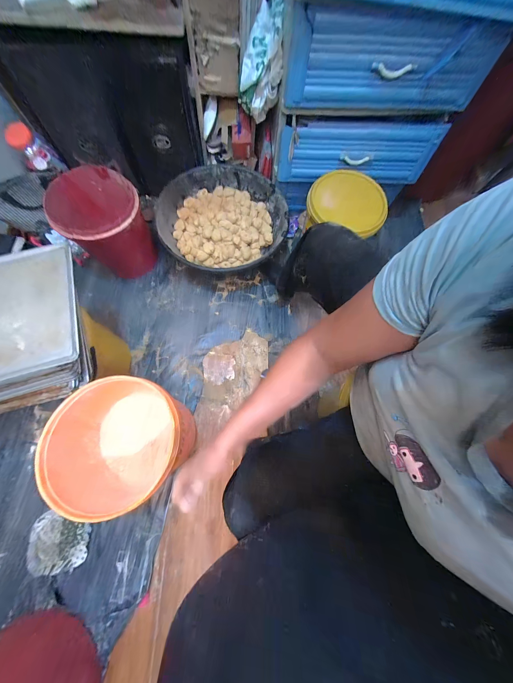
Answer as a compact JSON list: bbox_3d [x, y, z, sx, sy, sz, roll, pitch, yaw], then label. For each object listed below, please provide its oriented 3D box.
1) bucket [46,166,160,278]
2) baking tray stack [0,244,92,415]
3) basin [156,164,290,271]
[{"bbox_3d":[-0.560,-0.452,0.864,0.259,0.255,0.272,1,69,-2],"label":"bucket"},{"bbox_3d":[-0.656,-0.021,0.536,0.443,0.113,0.368,-14,70,-8],"label":"baking tray stack"},{"bbox_3d":[-0.167,-0.545,1.001,0.517,0.166,0.530,1,69,-2],"label":"basin"}]

